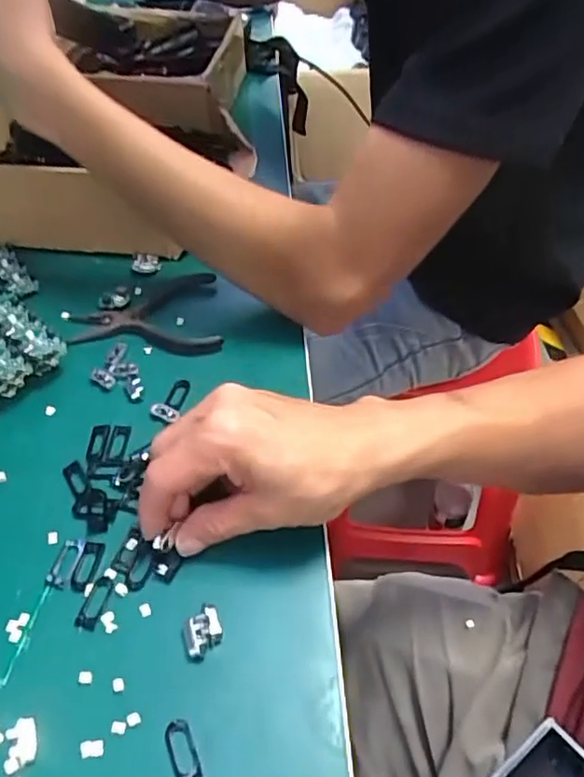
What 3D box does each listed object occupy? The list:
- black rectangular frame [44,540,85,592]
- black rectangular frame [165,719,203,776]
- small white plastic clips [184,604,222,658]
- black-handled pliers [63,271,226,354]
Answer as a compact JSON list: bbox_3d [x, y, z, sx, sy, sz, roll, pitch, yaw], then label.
[{"bbox_3d":[-0.128,0.098,0.337,0.012,0.004,0.029,11,51,8],"label":"black rectangular frame"},{"bbox_3d":[-0.051,0.169,0.278,0.012,0.004,0.028,-18,53,-16],"label":"black rectangular frame"},{"bbox_3d":[-0.047,0.125,0.311,0.020,0.005,0.023,-14,52,-13],"label":"small white plastic clips"},{"bbox_3d":[-0.116,-0.059,0.471,0.118,0.008,0.083,-2,50,-3],"label":"black-handled pliers"}]

